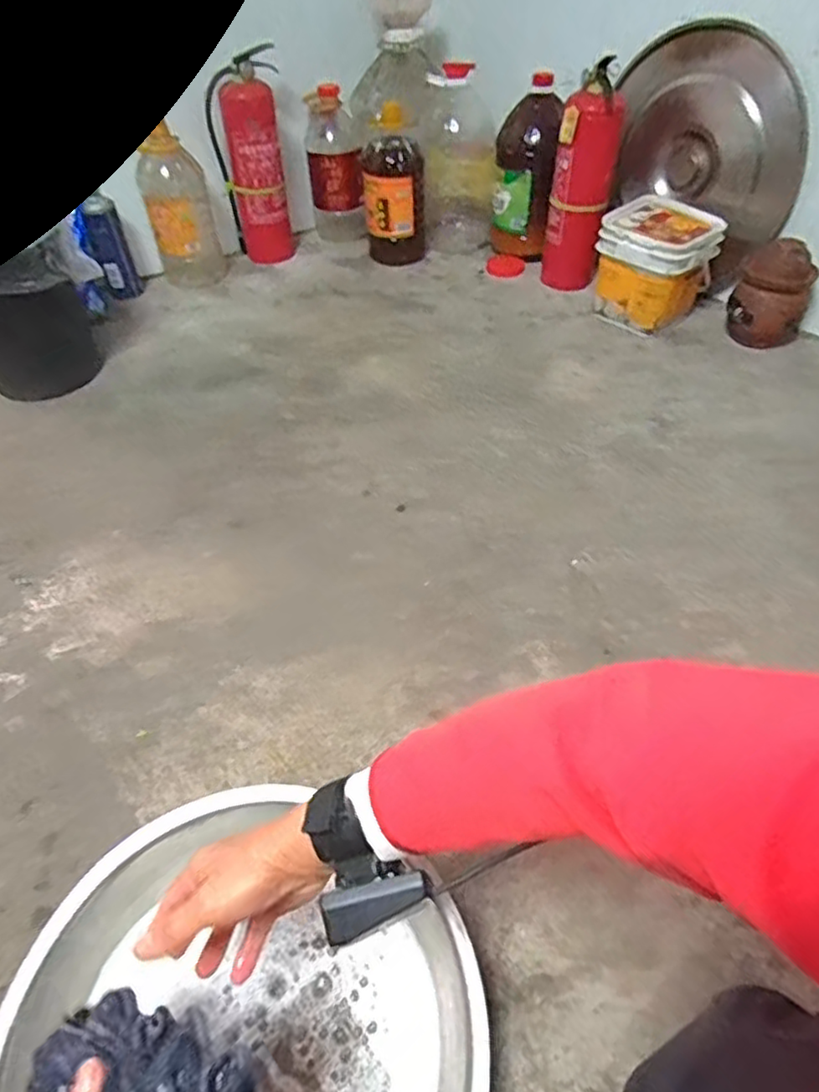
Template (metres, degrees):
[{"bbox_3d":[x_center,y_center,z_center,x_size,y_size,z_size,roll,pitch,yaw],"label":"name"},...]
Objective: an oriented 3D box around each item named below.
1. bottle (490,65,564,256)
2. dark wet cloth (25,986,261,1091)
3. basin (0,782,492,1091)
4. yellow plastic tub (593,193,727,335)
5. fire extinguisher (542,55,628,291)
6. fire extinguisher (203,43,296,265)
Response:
[{"bbox_3d":[0.286,-0.908,1.563,0.146,0.368,0.145,3,49,7],"label":"bottle"},{"bbox_3d":[-0.165,0.327,0.370,0.139,0.090,0.082,12,50,14],"label":"dark wet cloth"},{"bbox_3d":[-0.136,0.404,0.498,0.368,0.092,0.352,-2,48,2],"label":"basin"},{"bbox_3d":[0.531,-0.603,1.369,0.187,0.220,0.202,-37,56,-26],"label":"yellow plastic tub"},{"bbox_3d":[0.389,-0.803,1.422,0.134,0.430,0.129,12,50,14],"label":"fire extinguisher"},{"bbox_3d":[-0.404,-0.961,1.579,0.169,0.446,0.155,-4,48,0],"label":"fire extinguisher"}]

